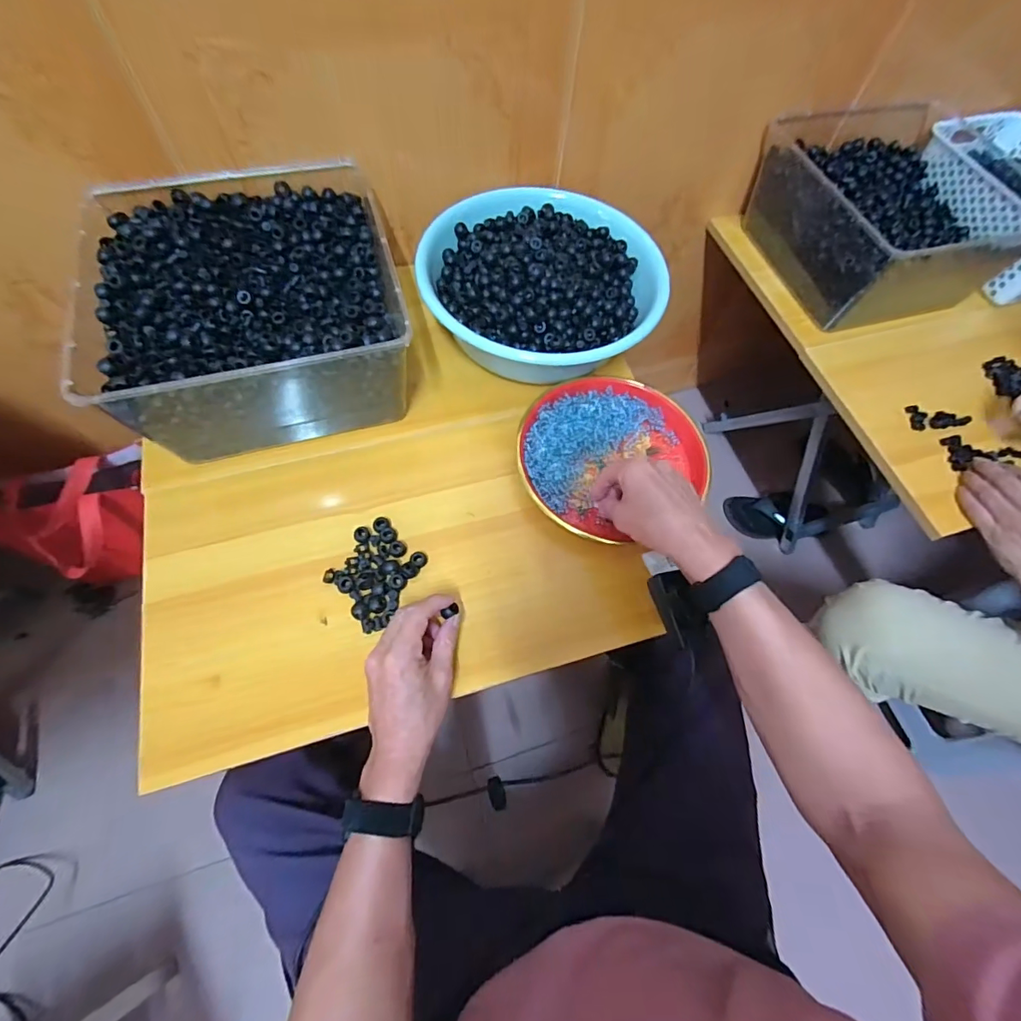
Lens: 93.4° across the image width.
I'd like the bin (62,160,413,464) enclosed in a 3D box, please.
[{"bbox_3d":[-0.277,-0.222,0.538,0.292,0.124,0.283,-17,67,-11],"label":"bin"}]

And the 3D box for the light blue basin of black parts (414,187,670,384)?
[{"bbox_3d":[0.036,-0.281,0.613,0.290,0.098,0.261,-3,65,-5],"label":"light blue basin of black parts"}]

